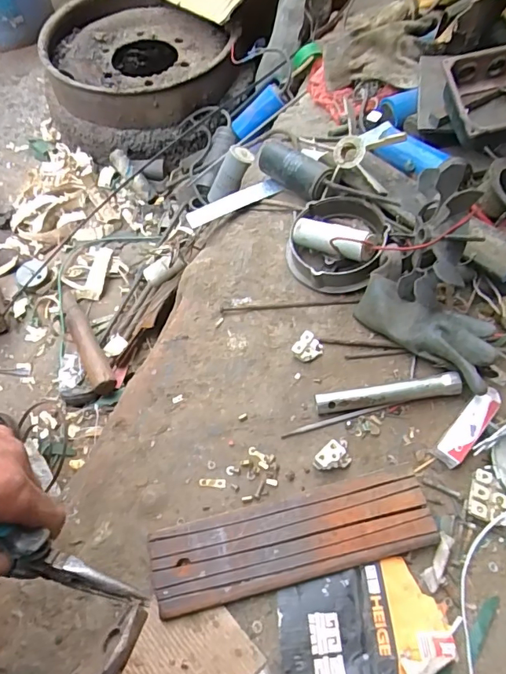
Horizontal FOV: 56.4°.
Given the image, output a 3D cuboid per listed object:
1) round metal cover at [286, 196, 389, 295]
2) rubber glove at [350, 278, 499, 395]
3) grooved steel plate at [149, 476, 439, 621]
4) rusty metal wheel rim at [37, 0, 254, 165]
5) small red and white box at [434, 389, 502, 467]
[{"bbox_3d":[0.104,-0.118,0.592,0.111,0.046,0.120,-1,59,1],"label":"round metal cover"},{"bbox_3d":[0.194,-0.010,0.524,0.064,0.069,0.162,-39,65,-19],"label":"rubber glove"},{"bbox_3d":[0.035,0.188,0.436,0.254,0.022,0.071,-11,59,-5],"label":"grooved steel plate"},{"bbox_3d":[-0.239,-0.551,0.971,0.376,0.126,0.464,-20,60,-10],"label":"rusty metal wheel rim"},{"bbox_3d":[0.221,0.092,0.483,0.026,0.023,0.093,38,67,22],"label":"small red and white box"}]

